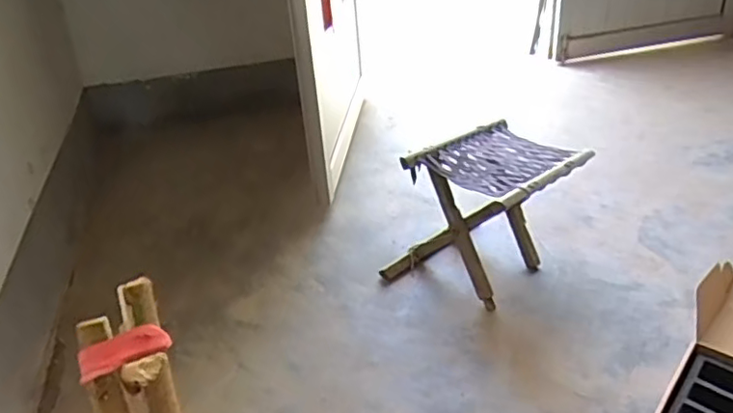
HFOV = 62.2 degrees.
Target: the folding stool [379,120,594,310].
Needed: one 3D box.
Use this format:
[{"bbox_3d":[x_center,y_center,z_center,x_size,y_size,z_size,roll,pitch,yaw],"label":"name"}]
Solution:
[{"bbox_3d":[0.249,0.015,1.281,0.263,0.253,0.360,25,42,39],"label":"folding stool"}]

